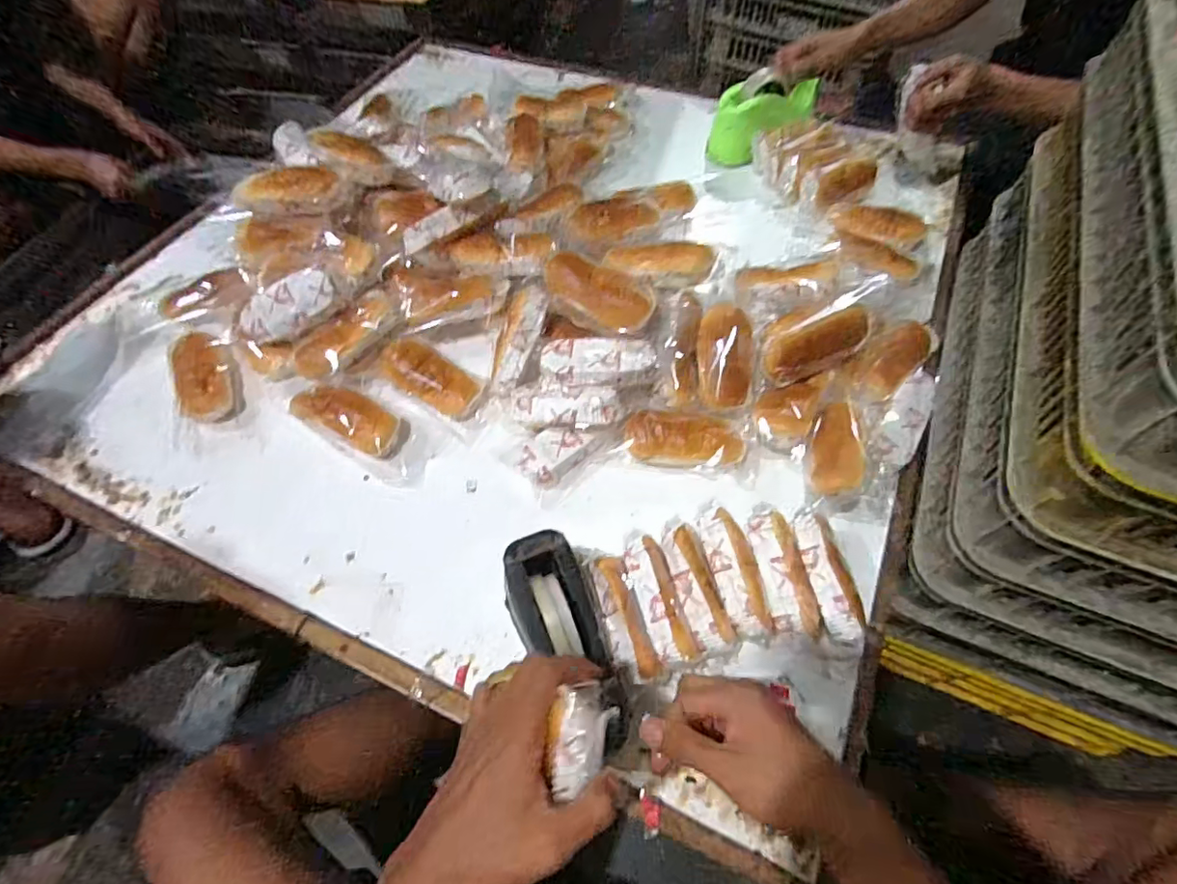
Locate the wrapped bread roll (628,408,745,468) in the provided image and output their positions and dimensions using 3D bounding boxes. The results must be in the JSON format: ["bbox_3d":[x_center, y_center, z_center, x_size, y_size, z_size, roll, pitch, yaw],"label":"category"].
[{"bbox_3d":[0.120,-0.003,0.695,0.143,0.034,0.059,2,59,2],"label":"wrapped bread roll"}]

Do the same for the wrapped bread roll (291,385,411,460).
[{"bbox_3d":[-0.308,-0.031,0.726,0.149,0.043,0.066,21,61,13],"label":"wrapped bread roll"}]

